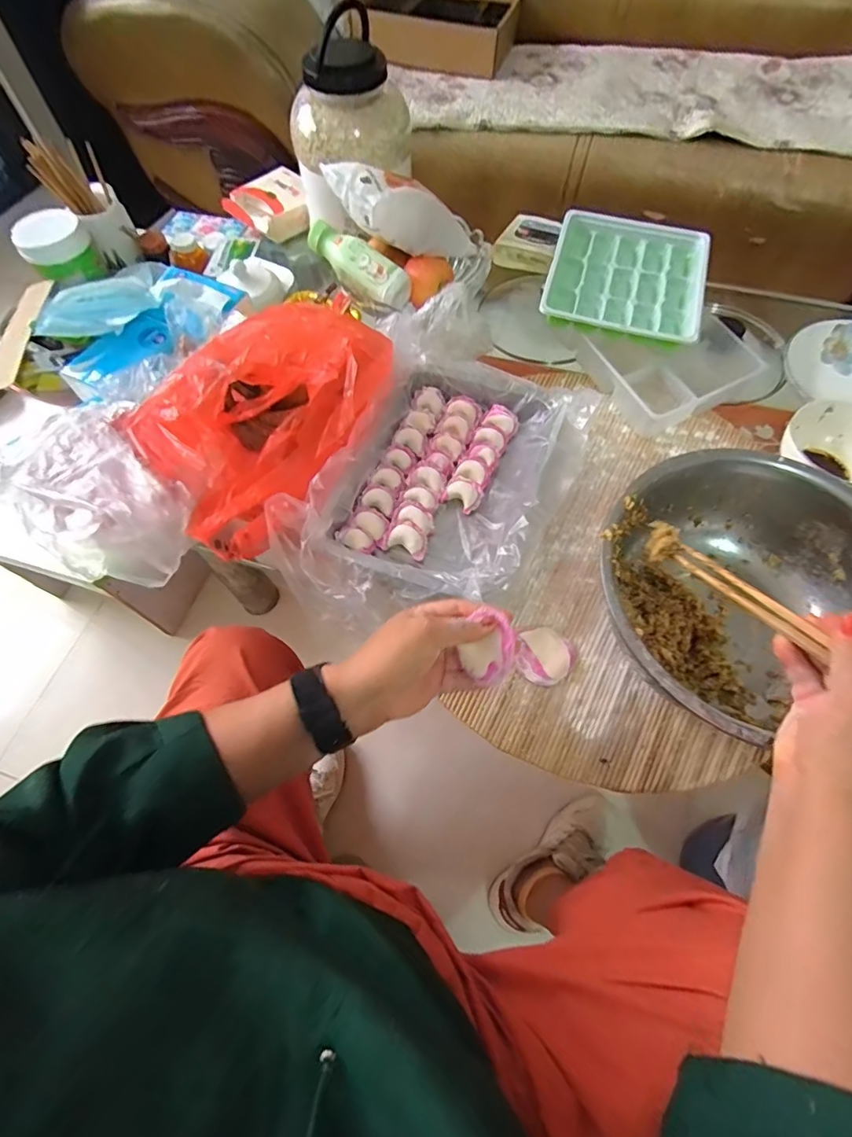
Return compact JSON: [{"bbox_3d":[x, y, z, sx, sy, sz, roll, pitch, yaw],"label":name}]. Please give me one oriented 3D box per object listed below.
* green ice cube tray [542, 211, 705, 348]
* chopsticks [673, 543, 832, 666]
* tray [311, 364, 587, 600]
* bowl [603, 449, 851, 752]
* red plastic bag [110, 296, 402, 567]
[{"bbox_3d":[0.266,-0.389,0.663,0.193,0.039,0.199,16,66,8],"label":"green ice cube tray"},{"bbox_3d":[0.266,0.044,0.353,0.017,0.015,0.208,-26,43,-11],"label":"chopsticks"},{"bbox_3d":[0.030,-0.108,0.584,0.224,0.056,0.305,22,66,11],"label":"tray"},{"bbox_3d":[0.298,0.032,0.488,0.274,0.114,0.271,-14,65,-6],"label":"bowl"},{"bbox_3d":[-0.193,-0.168,0.564,0.215,0.100,0.305,23,67,11],"label":"red plastic bag"}]

